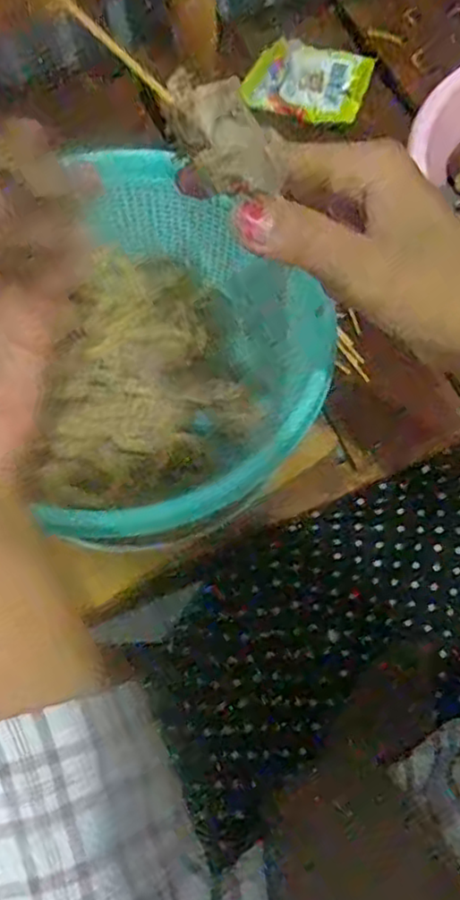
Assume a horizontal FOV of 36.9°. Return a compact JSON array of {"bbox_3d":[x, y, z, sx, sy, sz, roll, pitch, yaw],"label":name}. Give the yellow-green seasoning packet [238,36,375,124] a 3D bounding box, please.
[{"bbox_3d":[0.066,-0.320,0.600,0.102,0.057,0.008,16,32,3],"label":"yellow-green seasoning packet"}]

